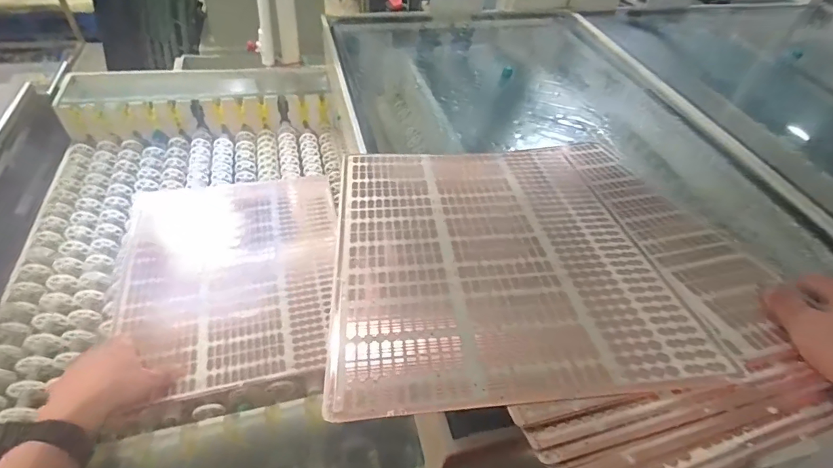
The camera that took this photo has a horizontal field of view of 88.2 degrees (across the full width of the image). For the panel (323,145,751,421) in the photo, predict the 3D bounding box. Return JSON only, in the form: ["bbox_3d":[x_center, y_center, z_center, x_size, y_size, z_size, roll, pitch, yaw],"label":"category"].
[{"bbox_3d":[0.082,0.006,0.494,0.338,0.009,0.403,-3,39,-5],"label":"panel"}]

